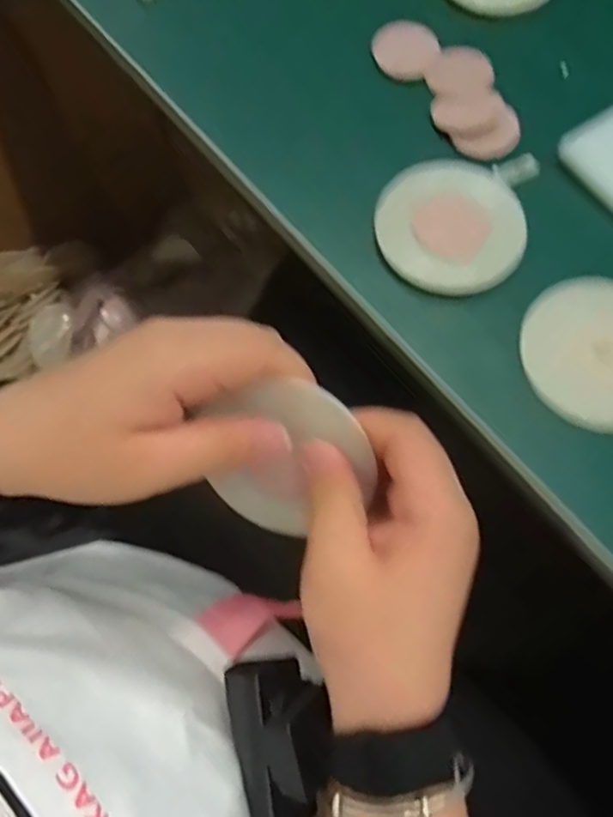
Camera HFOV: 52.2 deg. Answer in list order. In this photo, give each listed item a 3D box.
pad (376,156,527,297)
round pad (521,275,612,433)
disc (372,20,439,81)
[{"bbox_3d":[0.085,-0.113,0.371,0.083,0.006,0.091,0,69,1],"label":"pad"},{"bbox_3d":[0.165,-0.032,0.352,0.083,0.012,0.087,0,69,1],"label":"round pad"},{"bbox_3d":[0.067,-0.245,0.426,0.043,0.006,0.048,27,72,10],"label":"disc"}]

